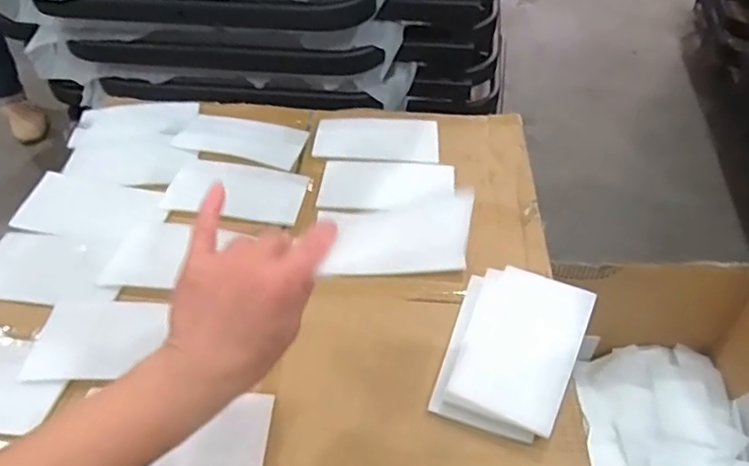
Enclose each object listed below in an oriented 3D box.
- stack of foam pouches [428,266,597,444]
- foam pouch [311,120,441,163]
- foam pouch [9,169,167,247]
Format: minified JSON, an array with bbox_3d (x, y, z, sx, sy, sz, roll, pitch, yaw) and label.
[{"bbox_3d":[0.115,0.091,0.482,0.101,0.017,0.149,14,47,14],"label":"stack of foam pouches"},{"bbox_3d":[0.003,-0.113,0.706,0.143,0.008,0.080,1,45,2],"label":"foam pouch"},{"bbox_3d":[-0.292,-0.025,0.602,0.147,0.010,0.088,8,46,8],"label":"foam pouch"}]

